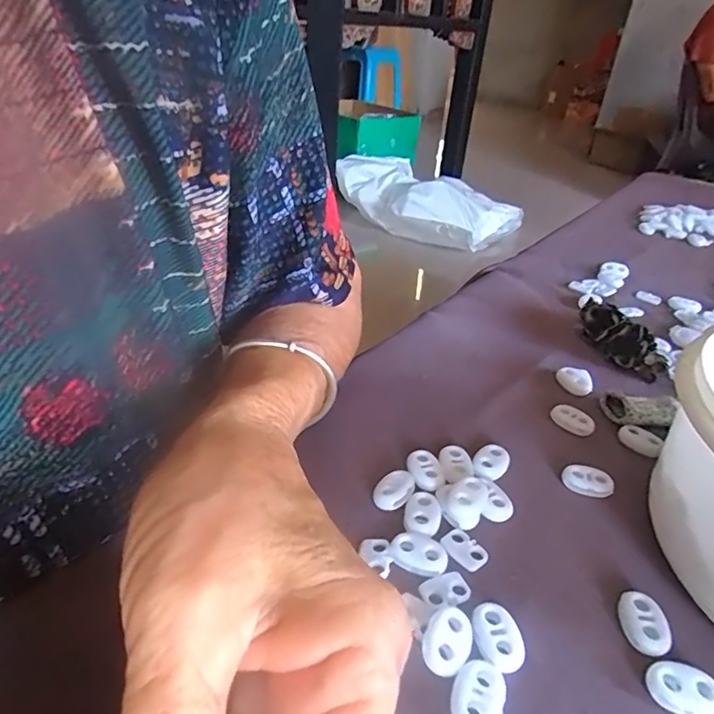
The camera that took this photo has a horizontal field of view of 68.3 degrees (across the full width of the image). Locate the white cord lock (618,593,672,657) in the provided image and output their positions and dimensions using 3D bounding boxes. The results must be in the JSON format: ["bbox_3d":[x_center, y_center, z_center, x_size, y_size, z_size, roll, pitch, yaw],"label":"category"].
[{"bbox_3d":[0.102,0.095,0.189,0.014,0.005,0.023,10,34,8],"label":"white cord lock"}]

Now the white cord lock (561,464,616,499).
[{"bbox_3d":[0.107,0.058,0.245,0.022,0.007,0.014,16,36,17],"label":"white cord lock"}]

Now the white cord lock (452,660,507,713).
[{"bbox_3d":[0.038,0.107,0.164,0.015,0.008,0.021,14,35,16],"label":"white cord lock"}]

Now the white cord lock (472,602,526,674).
[{"bbox_3d":[0.048,0.096,0.180,0.015,0.006,0.022,-4,35,-13],"label":"white cord lock"}]

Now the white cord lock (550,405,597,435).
[{"bbox_3d":[0.116,0.034,0.283,0.023,0.007,0.010,26,39,28],"label":"white cord lock"}]

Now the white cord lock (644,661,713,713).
[{"bbox_3d":[0.106,0.107,0.170,0.022,0.006,0.015,10,34,7],"label":"white cord lock"}]

